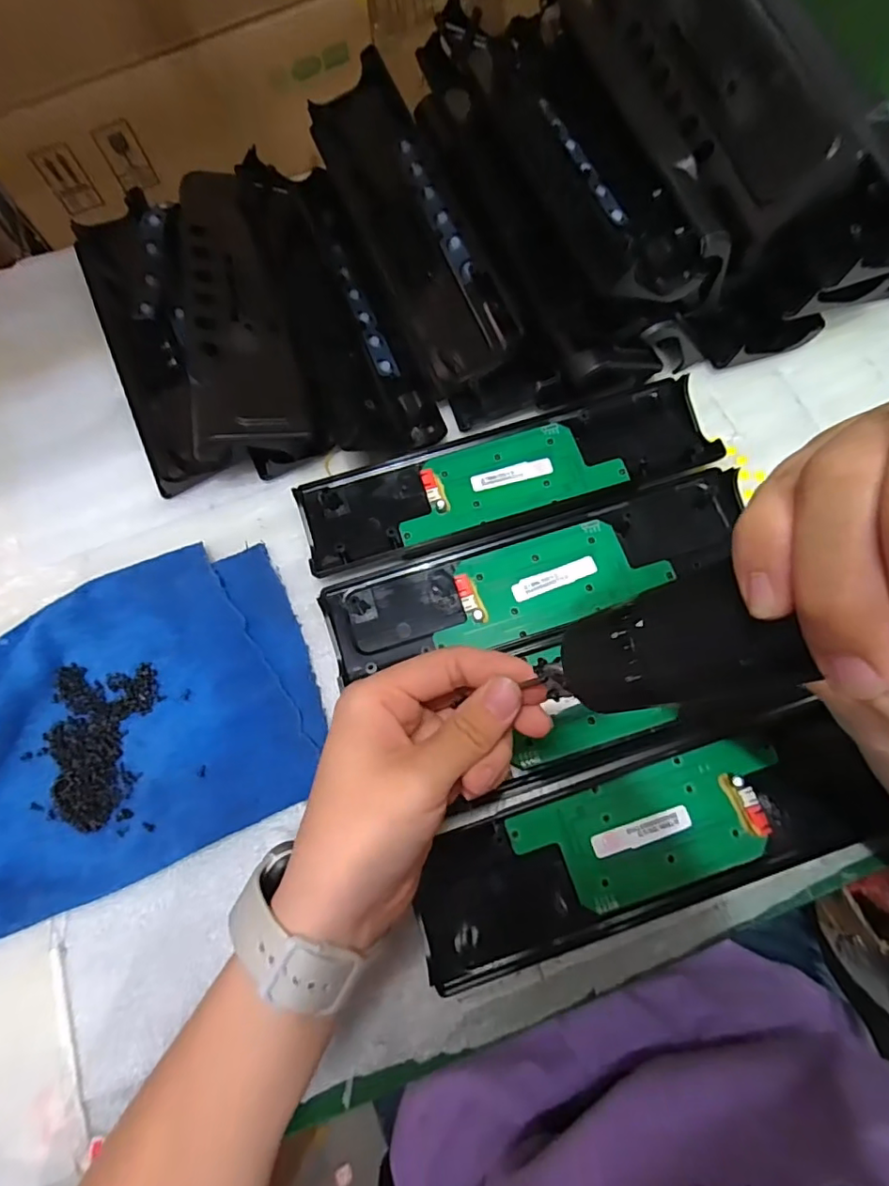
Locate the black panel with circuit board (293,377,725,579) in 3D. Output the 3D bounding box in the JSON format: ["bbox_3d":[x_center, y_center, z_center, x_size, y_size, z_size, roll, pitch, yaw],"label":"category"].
[{"bbox_3d":[0.036,-0.073,0.341,0.243,0.026,0.069,-17,71,-2],"label":"black panel with circuit board"}]

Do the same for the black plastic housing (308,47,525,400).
[{"bbox_3d":[-0.023,-0.247,0.368,0.063,0.057,0.239,-23,72,-3],"label":"black plastic housing"}]

